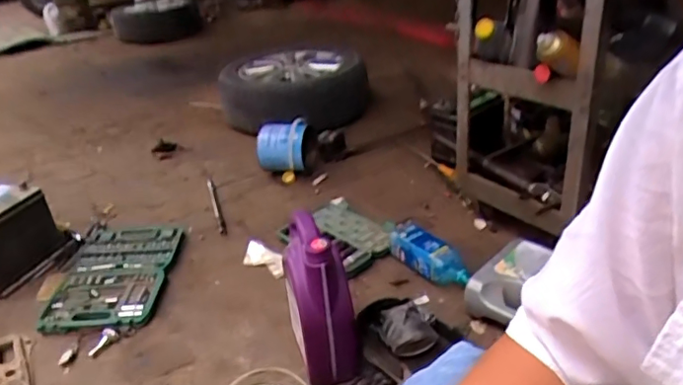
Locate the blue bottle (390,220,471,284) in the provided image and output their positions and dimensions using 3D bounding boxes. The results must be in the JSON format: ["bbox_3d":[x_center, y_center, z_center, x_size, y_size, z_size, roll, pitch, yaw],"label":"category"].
[{"bbox_3d":[0.191,0.141,1.277,0.087,0.071,0.250,-20,32,-26],"label":"blue bottle"}]

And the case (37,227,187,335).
[{"bbox_3d":[-0.521,0.186,1.296,0.231,0.032,0.374,-2,39,0],"label":"case"}]

